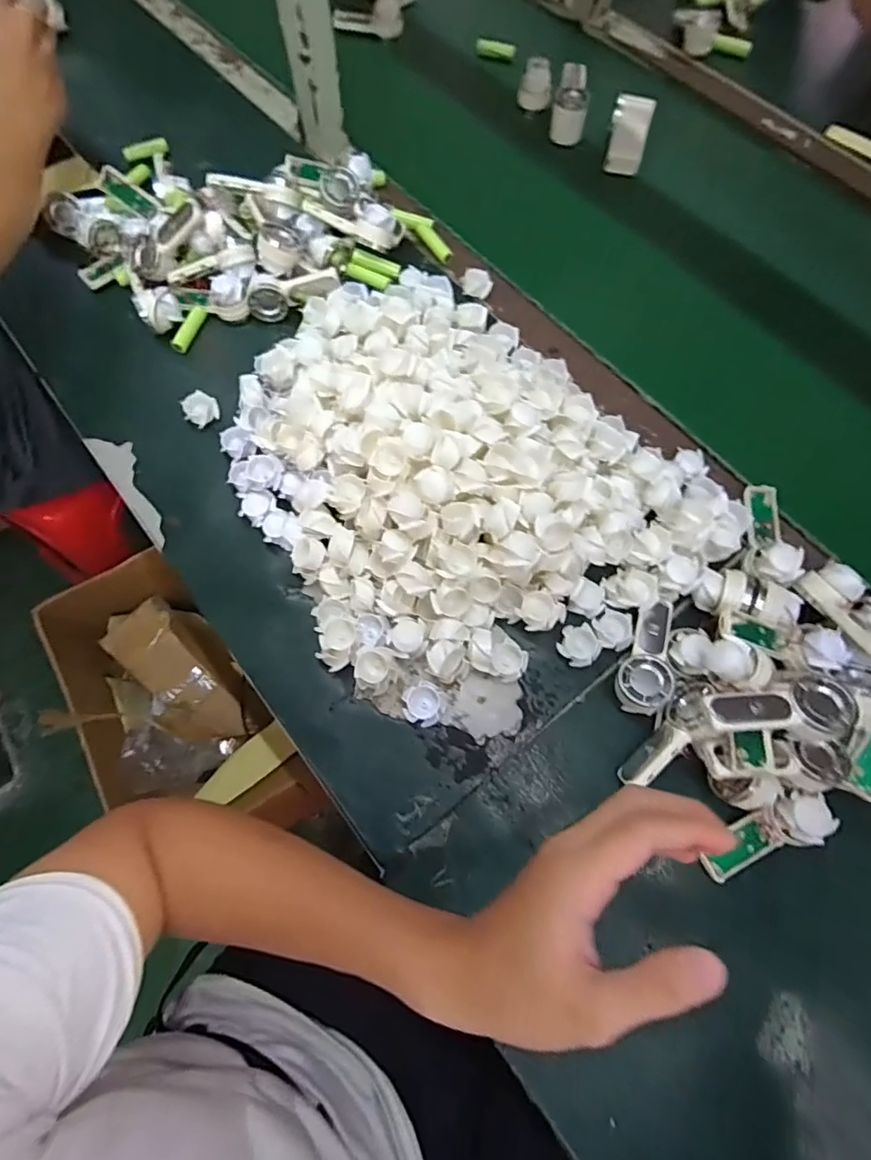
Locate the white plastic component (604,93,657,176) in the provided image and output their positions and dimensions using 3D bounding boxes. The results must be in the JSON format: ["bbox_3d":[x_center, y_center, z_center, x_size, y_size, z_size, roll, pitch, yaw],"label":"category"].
[{"bbox_3d":[0.228,-0.526,0.642,0.044,0.018,0.095,12,87,5],"label":"white plastic component"}]

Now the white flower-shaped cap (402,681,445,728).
[{"bbox_3d":[-0.009,0.095,0.418,0.032,0.017,0.030,0,70,0],"label":"white flower-shaped cap"}]

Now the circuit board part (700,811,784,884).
[{"bbox_3d":[0.210,0.186,0.379,0.053,0.009,0.024,-27,72,-9],"label":"circuit board part"}]

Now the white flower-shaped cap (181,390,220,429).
[{"bbox_3d":[-0.220,-0.160,0.513,0.028,0.019,0.030,0,70,0],"label":"white flower-shaped cap"}]

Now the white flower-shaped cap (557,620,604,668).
[{"bbox_3d":[0.113,0.052,0.430,0.032,0.014,0.029,42,75,14],"label":"white flower-shaped cap"}]

